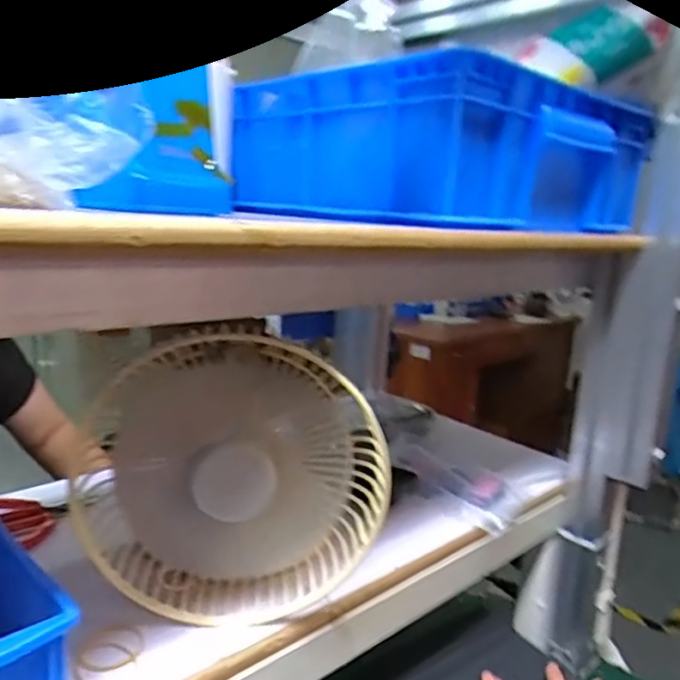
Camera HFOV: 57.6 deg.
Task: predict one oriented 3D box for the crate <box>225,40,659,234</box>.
[{"bbox_3d":[0.091,-0.164,0.561,0.254,0.099,0.276,14,16,43],"label":"crate"}]

